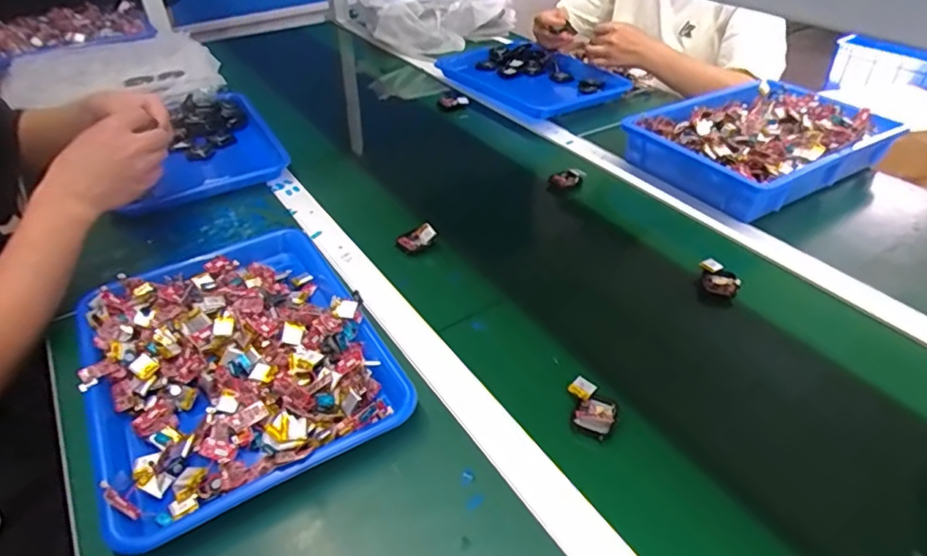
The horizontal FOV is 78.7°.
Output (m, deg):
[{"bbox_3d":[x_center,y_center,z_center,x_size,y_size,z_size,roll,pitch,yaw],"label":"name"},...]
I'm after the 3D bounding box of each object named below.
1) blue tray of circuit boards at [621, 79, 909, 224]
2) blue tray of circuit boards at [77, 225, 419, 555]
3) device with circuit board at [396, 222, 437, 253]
[{"bbox_3d":[0.445,-0.208,0.852,0.349,0.081,0.240,-21,43,-23],"label":"blue tray of circuit boards"},{"bbox_3d":[-0.220,0.069,0.548,0.254,0.048,0.328,-20,43,-22],"label":"blue tray of circuit boards"},{"bbox_3d":[-0.058,-0.049,0.714,0.052,0.024,0.015,-25,4,15],"label":"device with circuit board"}]

